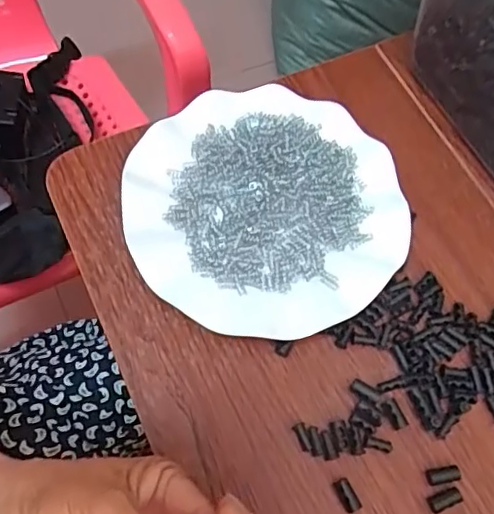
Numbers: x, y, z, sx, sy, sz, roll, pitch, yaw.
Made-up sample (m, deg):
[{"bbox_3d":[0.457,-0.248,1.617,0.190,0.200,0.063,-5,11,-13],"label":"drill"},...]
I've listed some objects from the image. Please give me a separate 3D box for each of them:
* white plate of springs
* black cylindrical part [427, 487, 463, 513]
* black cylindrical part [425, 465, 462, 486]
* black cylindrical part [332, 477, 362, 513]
[{"bbox_3d":[0.012,-0.034,0.382,0.180,0.022,0.178,1,67,-2],"label":"white plate of springs"},{"bbox_3d":[0.116,0.142,0.325,0.020,0.009,0.010,-28,72,3],"label":"black cylindrical part"},{"bbox_3d":[0.116,0.129,0.331,0.020,0.008,0.009,-10,68,-7],"label":"black cylindrical part"},{"bbox_3d":[0.058,0.138,0.323,0.010,0.010,0.019,-26,70,-13],"label":"black cylindrical part"}]

